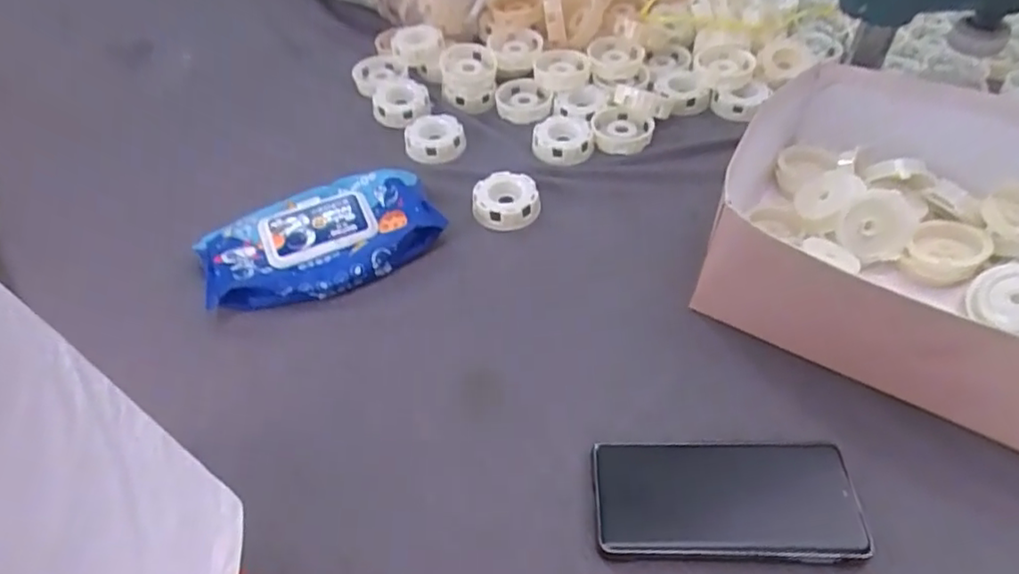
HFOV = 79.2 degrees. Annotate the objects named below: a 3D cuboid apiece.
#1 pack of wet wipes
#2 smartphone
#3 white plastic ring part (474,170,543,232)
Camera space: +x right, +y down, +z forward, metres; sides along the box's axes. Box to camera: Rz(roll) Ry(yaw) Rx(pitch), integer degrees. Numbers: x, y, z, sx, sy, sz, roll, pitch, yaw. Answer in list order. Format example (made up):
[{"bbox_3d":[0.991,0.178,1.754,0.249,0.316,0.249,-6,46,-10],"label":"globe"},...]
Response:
[{"bbox_3d":[-0.163,-0.040,0.537,0.198,0.034,0.115,-24,51,-16],"label":"pack of wet wipes"},{"bbox_3d":[0.133,0.132,0.383,0.156,0.011,0.071,-1,48,4],"label":"smartphone"},{"bbox_3d":[-0.003,-0.081,0.575,0.061,0.022,0.061,-6,48,-1],"label":"white plastic ring part"}]

